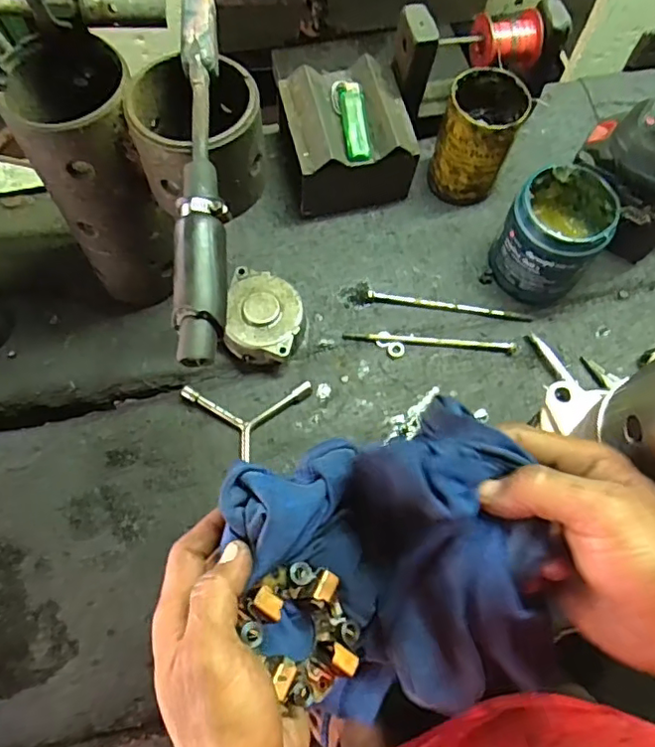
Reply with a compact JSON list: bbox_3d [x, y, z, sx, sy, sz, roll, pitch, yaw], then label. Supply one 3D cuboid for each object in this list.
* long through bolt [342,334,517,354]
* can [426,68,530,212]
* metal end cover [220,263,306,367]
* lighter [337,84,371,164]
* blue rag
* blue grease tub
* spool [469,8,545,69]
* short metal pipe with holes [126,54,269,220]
[{"bbox_3d":[0.100,-0.031,0.569,0.166,0.008,0.008,4,68,0],"label":"long through bolt"},{"bbox_3d":[0.150,-0.239,0.597,0.072,0.113,0.074,1,68,-1],"label":"can"},{"bbox_3d":[-0.059,-0.052,0.554,0.072,0.033,0.080,13,68,4],"label":"metal end cover"},{"bbox_3d":[0.026,-0.245,0.568,0.025,0.019,0.081,-6,68,-4],"label":"lighter"},{"bbox_3d":[0.034,0.116,0.338,0.146,0.151,0.165,-20,69,-9],"label":"blue rag"},{"bbox_3d":[0.217,-0.131,0.565,0.087,0.103,0.094,1,68,-1],"label":"blue grease tub"},{"bbox_3d":[0.175,-0.326,0.572,0.063,0.041,0.043,-10,68,-6],"label":"spool"},{"bbox_3d":[-0.093,-0.159,0.413,0.089,0.090,0.095,1,68,-1],"label":"short metal pipe with holes"}]

